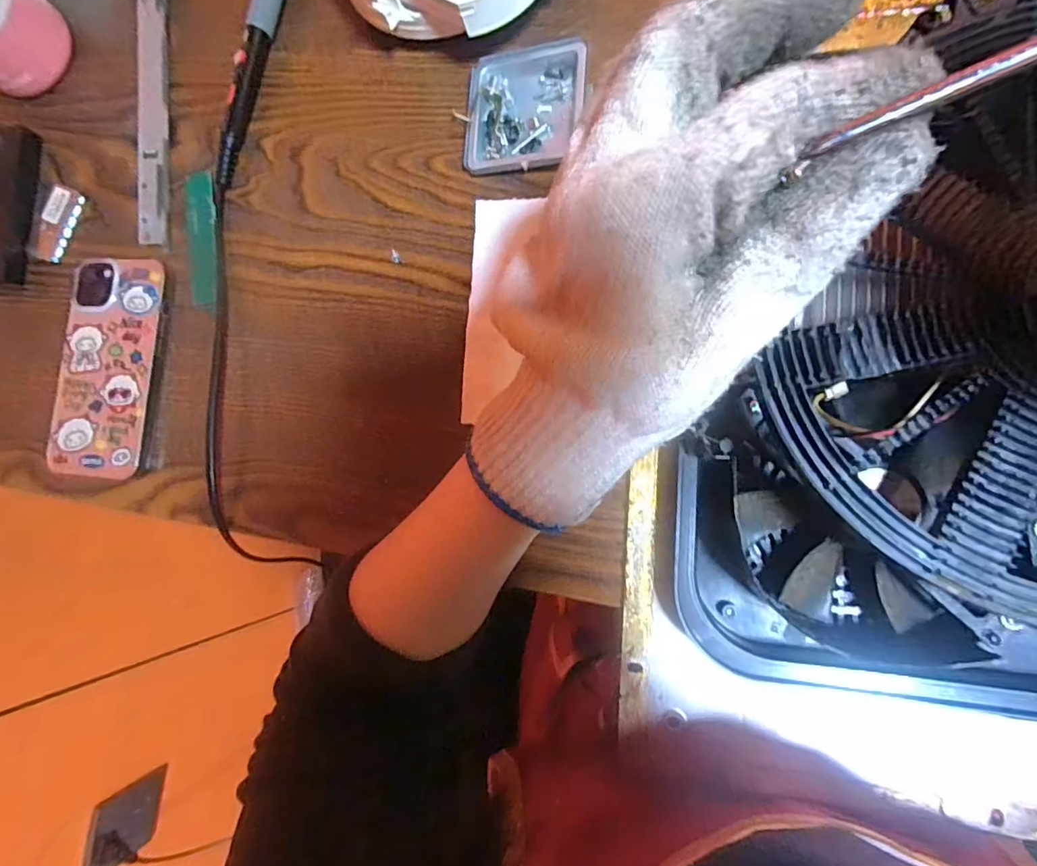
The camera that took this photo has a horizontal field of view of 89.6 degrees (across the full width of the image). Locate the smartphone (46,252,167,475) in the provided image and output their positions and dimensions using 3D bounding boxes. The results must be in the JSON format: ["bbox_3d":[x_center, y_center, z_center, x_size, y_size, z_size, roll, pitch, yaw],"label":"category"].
[{"bbox_3d":[-0.271,-0.044,0.346,0.065,0.014,0.143,2,86,9],"label":"smartphone"}]

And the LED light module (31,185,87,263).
[{"bbox_3d":[-0.326,-0.148,0.366,0.023,0.005,0.053,17,88,10],"label":"LED light module"}]

